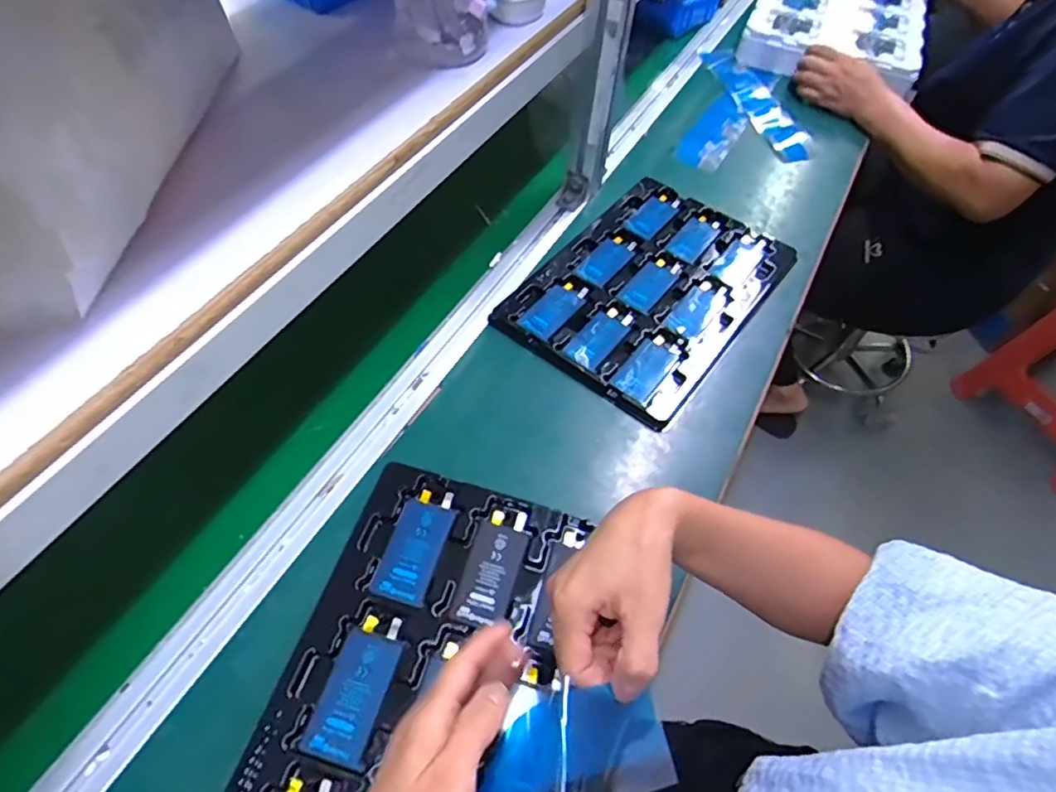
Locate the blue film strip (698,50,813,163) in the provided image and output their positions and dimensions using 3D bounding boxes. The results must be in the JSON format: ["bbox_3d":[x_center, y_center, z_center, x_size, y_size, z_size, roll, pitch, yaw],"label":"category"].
[{"bbox_3d":[0.370,-0.481,0.975,0.076,0.014,0.321,-14,57,-12],"label":"blue film strip"}]

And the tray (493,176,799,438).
[{"bbox_3d":[0.147,-0.132,0.715,0.230,0.023,0.330,34,60,18],"label":"tray"}]

